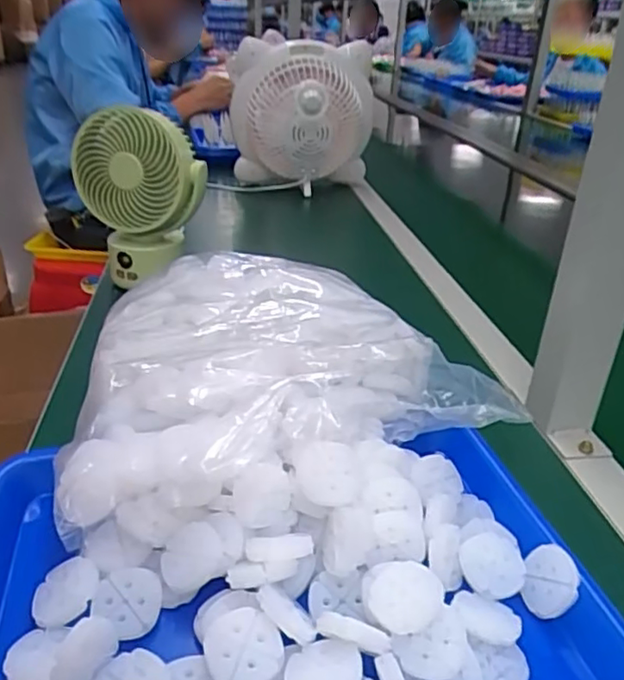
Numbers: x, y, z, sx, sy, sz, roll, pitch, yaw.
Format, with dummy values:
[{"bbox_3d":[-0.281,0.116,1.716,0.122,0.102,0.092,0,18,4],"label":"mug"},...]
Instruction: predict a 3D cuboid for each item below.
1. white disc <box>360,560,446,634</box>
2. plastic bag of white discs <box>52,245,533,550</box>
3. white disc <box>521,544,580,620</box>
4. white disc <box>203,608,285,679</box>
[{"bbox_3d":[0.044,0.129,0.311,0.043,0.009,0.036,0,41,31],"label":"white disc"},{"bbox_3d":[-0.042,-0.007,0.478,0.269,0.082,0.304,-5,30,-14],"label":"plastic bag of white discs"},{"bbox_3d":[0.132,0.133,0.341,0.008,0.032,0.036,35,35,-27],"label":"white disc"},{"bbox_3d":[-0.033,0.147,0.292,0.036,0.007,0.036,3,52,-3],"label":"white disc"}]

